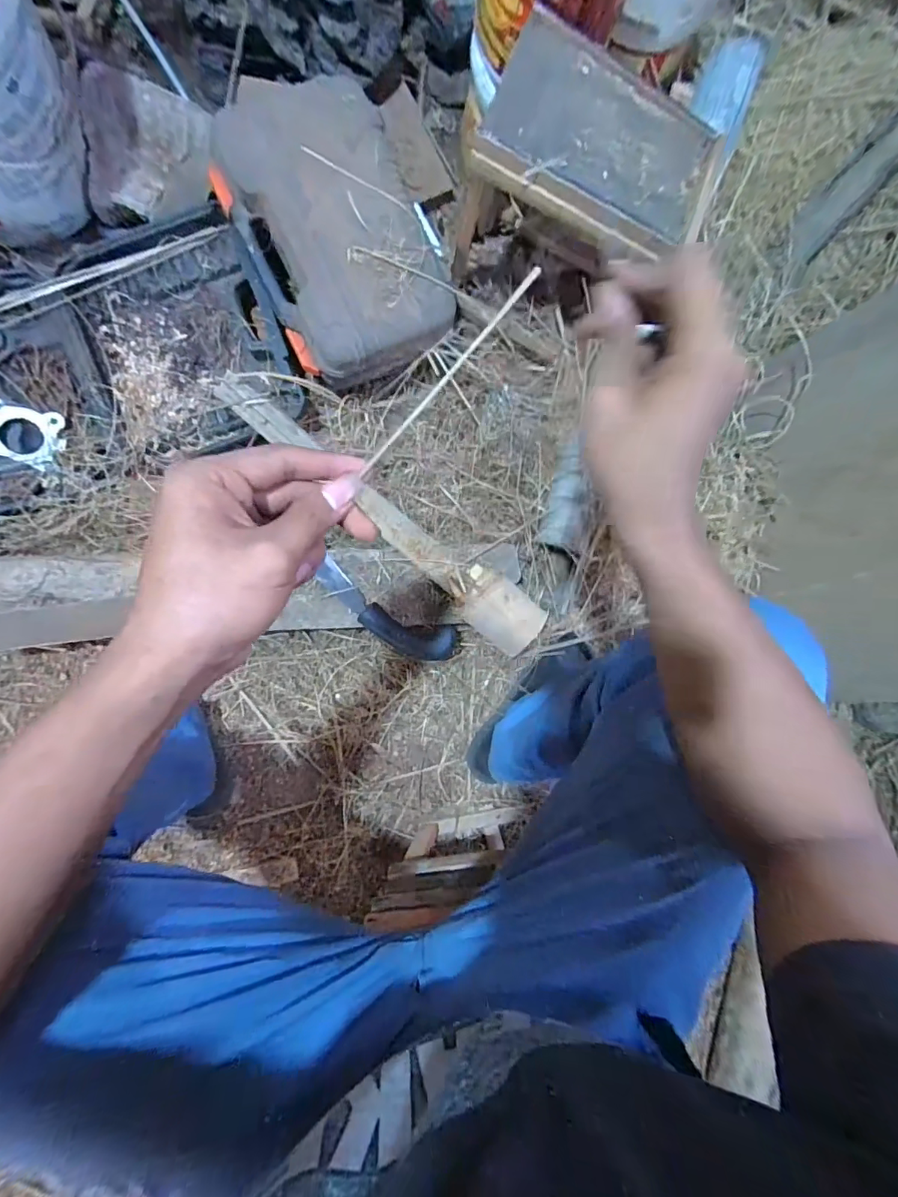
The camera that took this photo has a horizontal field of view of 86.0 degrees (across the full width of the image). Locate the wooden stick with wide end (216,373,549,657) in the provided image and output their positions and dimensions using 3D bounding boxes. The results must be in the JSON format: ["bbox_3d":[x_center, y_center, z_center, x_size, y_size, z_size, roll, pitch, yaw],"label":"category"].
[{"bbox_3d":[-0.099,-0.126,0.672,0.558,0.085,0.094,39,86,-1],"label":"wooden stick with wide end"}]

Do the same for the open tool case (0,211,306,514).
[{"bbox_3d":[-0.523,-0.331,0.688,0.567,0.079,0.326,-21,89,-4],"label":"open tool case"}]

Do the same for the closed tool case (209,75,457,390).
[{"bbox_3d":[-0.156,-0.492,0.674,0.235,0.128,0.343,-27,89,-4],"label":"closed tool case"}]

